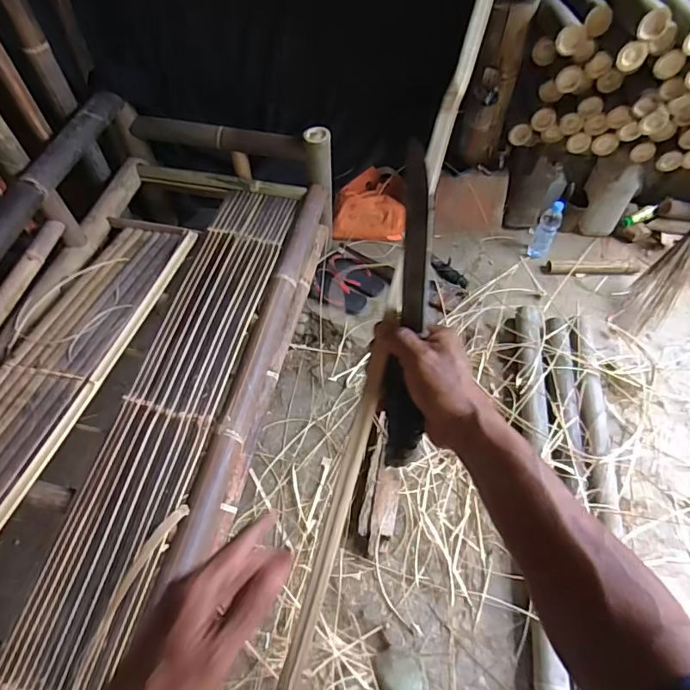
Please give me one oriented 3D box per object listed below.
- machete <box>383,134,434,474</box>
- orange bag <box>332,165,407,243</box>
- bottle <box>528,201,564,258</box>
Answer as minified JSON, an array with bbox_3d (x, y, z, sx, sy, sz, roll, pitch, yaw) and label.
[{"bbox_3d":[0.058,-0.027,0.433,0.031,0.034,0.274,4,102,3],"label":"machete"},{"bbox_3d":[0.095,-0.502,1.801,0.273,0.124,0.225,-1,63,0],"label":"orange bag"},{"bbox_3d":[0.682,-0.388,1.660,0.065,0.216,0.068,15,59,10],"label":"bottle"}]

